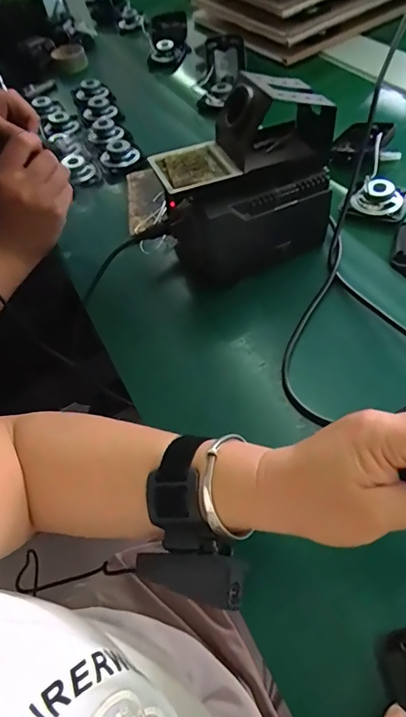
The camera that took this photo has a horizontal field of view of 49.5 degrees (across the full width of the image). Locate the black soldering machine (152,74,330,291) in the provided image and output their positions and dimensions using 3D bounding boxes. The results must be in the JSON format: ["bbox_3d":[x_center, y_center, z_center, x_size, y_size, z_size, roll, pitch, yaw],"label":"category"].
[{"bbox_3d":[0.043,-0.170,0.433,0.166,0.155,0.089,-22,53,-6],"label":"black soldering machine"}]

